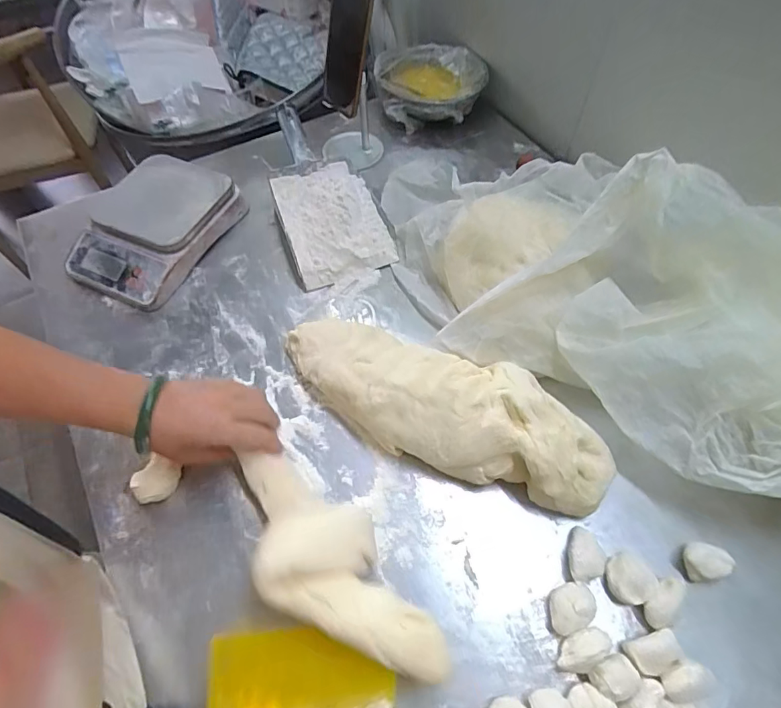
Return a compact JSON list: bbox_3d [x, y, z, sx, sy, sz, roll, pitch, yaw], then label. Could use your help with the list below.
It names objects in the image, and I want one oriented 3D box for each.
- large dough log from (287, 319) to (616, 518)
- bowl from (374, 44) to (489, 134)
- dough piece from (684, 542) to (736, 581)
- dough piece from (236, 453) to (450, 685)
[{"bbox_3d":[0.045,0.047,0.495,0.367,0.068,0.127,20,61,12],"label":"large dough log"},{"bbox_3d":[0.066,-0.463,0.818,0.178,0.057,0.188,0,59,0],"label":"bowl"},{"bbox_3d":[0.283,0.188,0.429,0.033,0.028,0.031,-16,60,-9],"label":"dough piece"},{"bbox_3d":[-0.057,0.171,0.394,0.097,0.054,0.232,-38,53,-20],"label":"dough piece"}]

